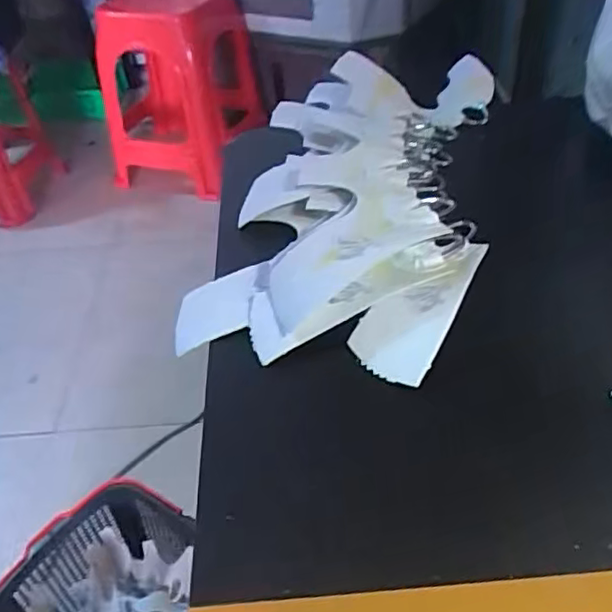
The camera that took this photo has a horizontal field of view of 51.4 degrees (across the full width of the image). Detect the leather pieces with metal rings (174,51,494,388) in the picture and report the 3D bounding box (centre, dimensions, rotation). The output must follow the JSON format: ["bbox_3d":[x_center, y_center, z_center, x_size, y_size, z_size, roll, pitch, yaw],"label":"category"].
[{"bbox_3d":[0.030,-0.072,0.350,0.134,0.043,0.251,9,43,15],"label":"leather pieces with metal rings"}]

